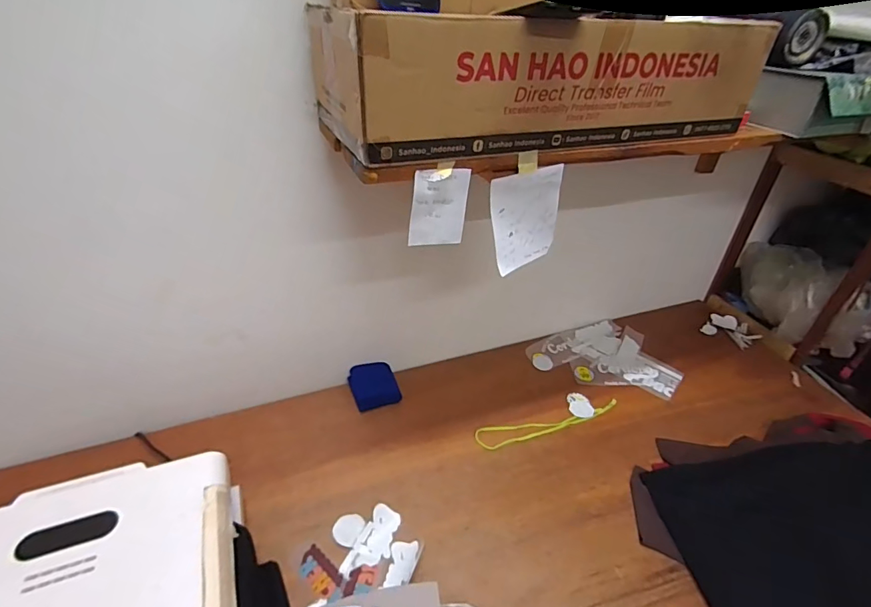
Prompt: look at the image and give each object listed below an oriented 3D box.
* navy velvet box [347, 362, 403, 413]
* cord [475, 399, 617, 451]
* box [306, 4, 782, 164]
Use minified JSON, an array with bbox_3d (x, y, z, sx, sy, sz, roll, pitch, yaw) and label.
[{"bbox_3d":[-0.152,0.204,1.122,0.113,0.041,0.118,-11,39,-18],"label":"navy velvet box"},{"bbox_3d":[0.279,0.285,1.068,0.386,0.006,0.062,-8,38,-15],"label":"cord"},{"bbox_3d":[0.149,-0.352,0.680,0.632,0.156,0.266,-13,38,-18],"label":"box"}]

